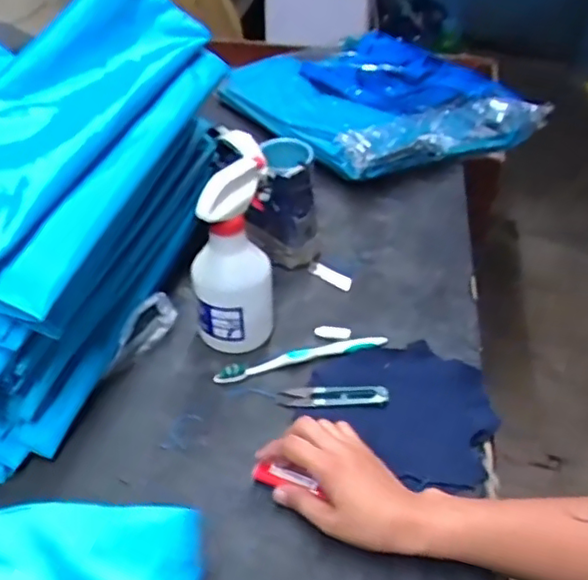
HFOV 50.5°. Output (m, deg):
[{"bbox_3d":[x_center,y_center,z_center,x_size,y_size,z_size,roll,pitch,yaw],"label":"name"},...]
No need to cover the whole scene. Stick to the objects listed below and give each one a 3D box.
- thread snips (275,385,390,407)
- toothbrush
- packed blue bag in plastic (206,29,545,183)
[{"bbox_3d":[0.037,0.097,0.593,0.103,0.015,0.023,2,40,2],"label":"thread snips"},{"bbox_3d":[0.009,0.067,0.630,0.177,0.014,0.016,-11,41,-14],"label":"toothbrush"},{"bbox_3d":[0.143,-0.304,1.023,0.369,0.079,0.365,-23,45,-25],"label":"packed blue bag in plastic"}]

